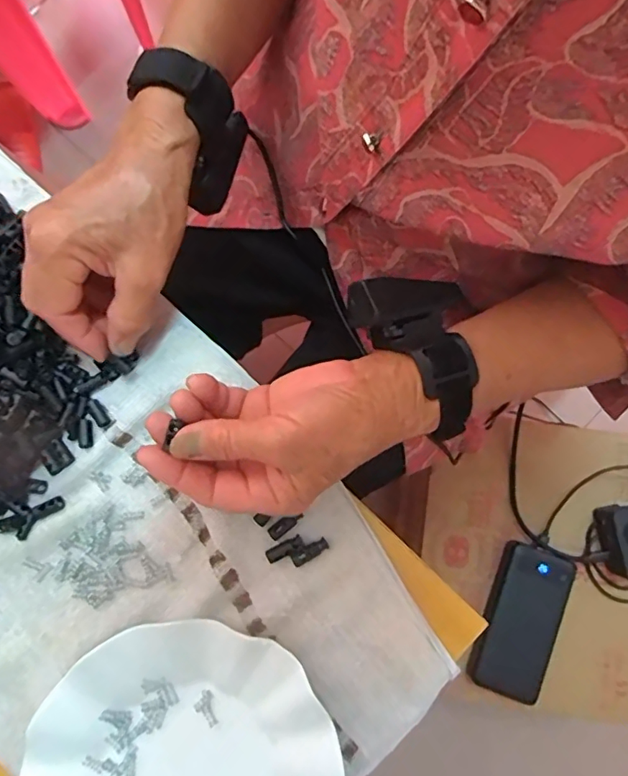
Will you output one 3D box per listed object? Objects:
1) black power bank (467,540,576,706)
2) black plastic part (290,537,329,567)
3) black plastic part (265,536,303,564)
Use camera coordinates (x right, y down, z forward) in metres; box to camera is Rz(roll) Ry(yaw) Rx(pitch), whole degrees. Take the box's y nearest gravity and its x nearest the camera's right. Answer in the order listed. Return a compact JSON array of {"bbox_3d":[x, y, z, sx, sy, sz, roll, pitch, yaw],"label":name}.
[{"bbox_3d":[0.226,0.254,0.578,0.077,0.022,0.156,22,84,4],"label":"black power bank"},{"bbox_3d":[-0.003,0.104,0.337,0.024,0.004,0.010,-30,81,-5],"label":"black plastic part"},{"bbox_3d":[-0.019,0.103,0.337,0.024,0.004,0.010,-23,80,-4],"label":"black plastic part"}]

